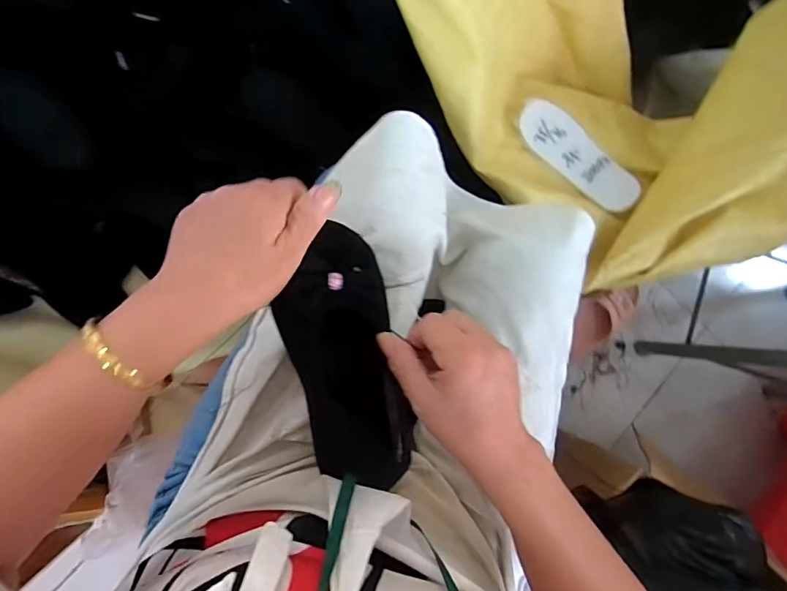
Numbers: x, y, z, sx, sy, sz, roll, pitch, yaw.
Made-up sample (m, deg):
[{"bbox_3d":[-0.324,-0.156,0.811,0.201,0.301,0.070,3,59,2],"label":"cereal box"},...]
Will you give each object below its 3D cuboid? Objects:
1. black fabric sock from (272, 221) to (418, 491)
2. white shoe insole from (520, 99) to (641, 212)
[{"bbox_3d":[-0.037,0.054,0.385,0.086,0.054,0.207,-13,100,-9],"label":"black fabric sock"},{"bbox_3d":[0.257,-0.197,0.662,0.193,0.018,0.065,42,94,6],"label":"white shoe insole"}]

